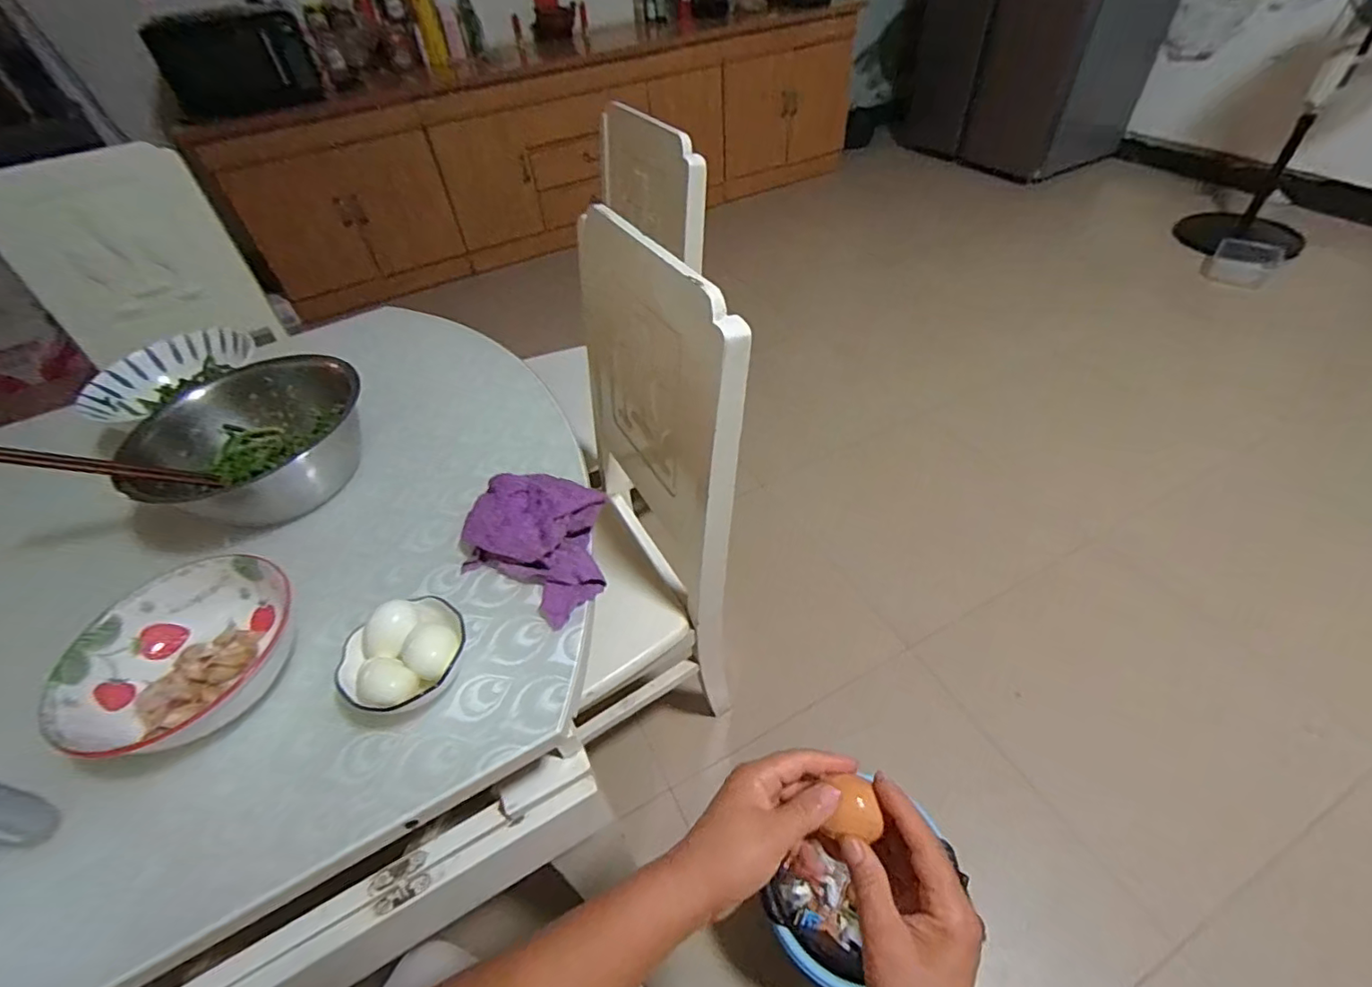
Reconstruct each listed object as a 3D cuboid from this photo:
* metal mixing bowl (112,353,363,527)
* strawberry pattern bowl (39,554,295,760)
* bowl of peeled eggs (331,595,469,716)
[{"bbox_3d":[-0.499,-0.057,0.680,0.223,0.096,0.226,-3,47,3],"label":"metal mixing bowl"},{"bbox_3d":[-0.426,0.143,0.502,0.169,0.064,0.170,-3,47,3],"label":"strawberry pattern bowl"},{"bbox_3d":[-0.235,0.139,0.488,0.102,0.045,0.094,-27,50,-18],"label":"bowl of peeled eggs"}]

